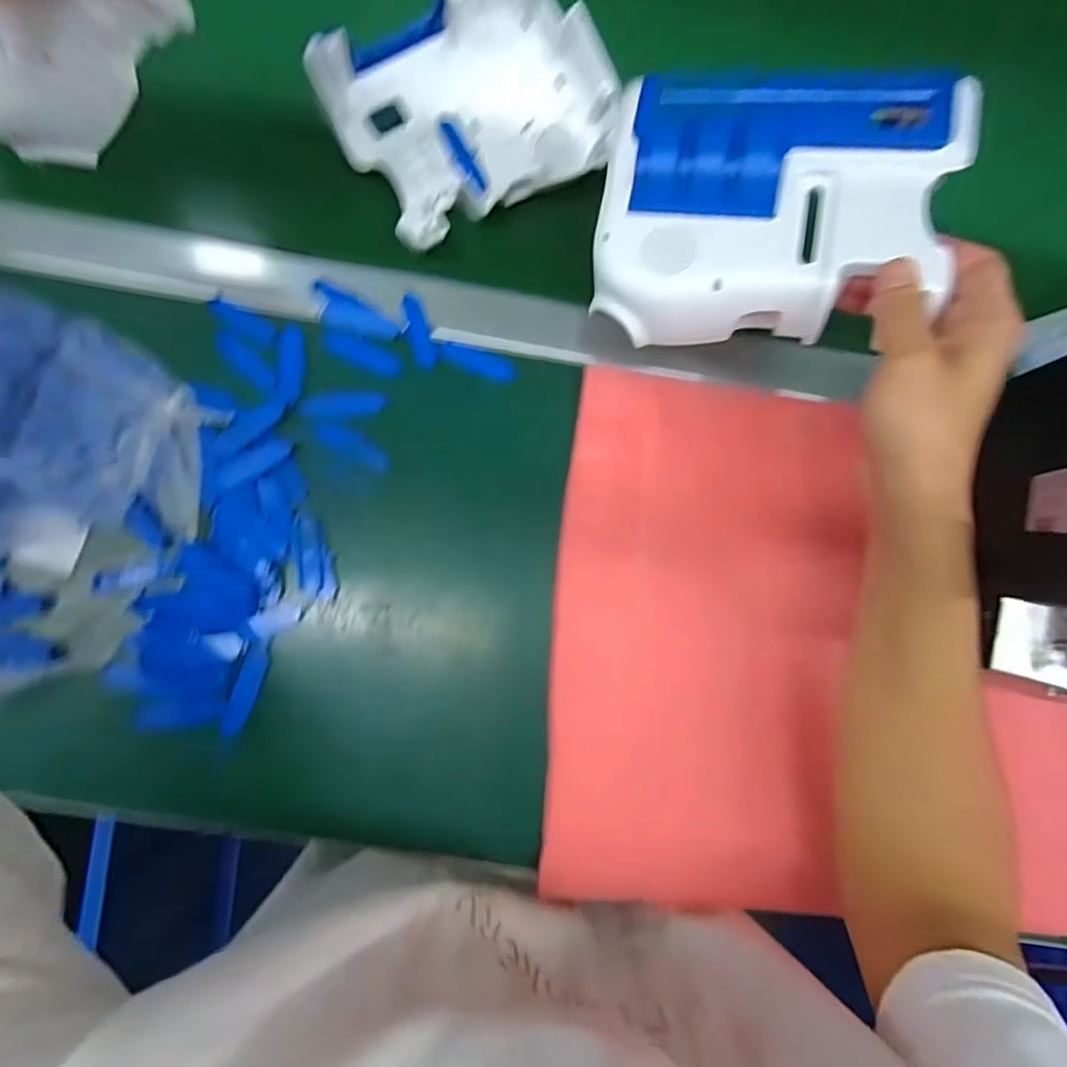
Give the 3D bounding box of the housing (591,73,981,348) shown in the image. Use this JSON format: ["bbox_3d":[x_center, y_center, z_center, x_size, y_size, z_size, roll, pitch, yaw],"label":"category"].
[{"bbox_3d":[0.125,-0.172,0.295,0.175,0.048,0.143,10,91,11],"label":"housing"}]

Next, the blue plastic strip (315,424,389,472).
[{"bbox_3d":[-0.122,-0.060,0.380,0.055,0.004,0.018,30,82,-1],"label":"blue plastic strip"}]

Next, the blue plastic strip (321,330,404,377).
[{"bbox_3d":[-0.119,-0.126,0.388,0.060,0.004,0.018,25,82,-1],"label":"blue plastic strip"}]

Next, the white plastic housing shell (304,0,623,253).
[{"bbox_3d":[-0.036,-0.299,0.386,0.190,0.065,0.134,-32,87,-7],"label":"white plastic housing shell"}]

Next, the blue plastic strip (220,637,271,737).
[{"bbox_3d":[-0.183,0.099,0.357,0.015,0.004,0.059,17,82,-2],"label":"blue plastic strip"}]

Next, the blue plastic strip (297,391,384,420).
[{"bbox_3d":[-0.131,-0.089,0.385,0.057,0.004,0.018,-7,84,-5],"label":"blue plastic strip"}]

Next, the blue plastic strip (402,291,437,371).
[{"bbox_3d":[-0.080,-0.142,0.393,0.016,0.006,0.058,-17,85,-6],"label":"blue plastic strip"}]

